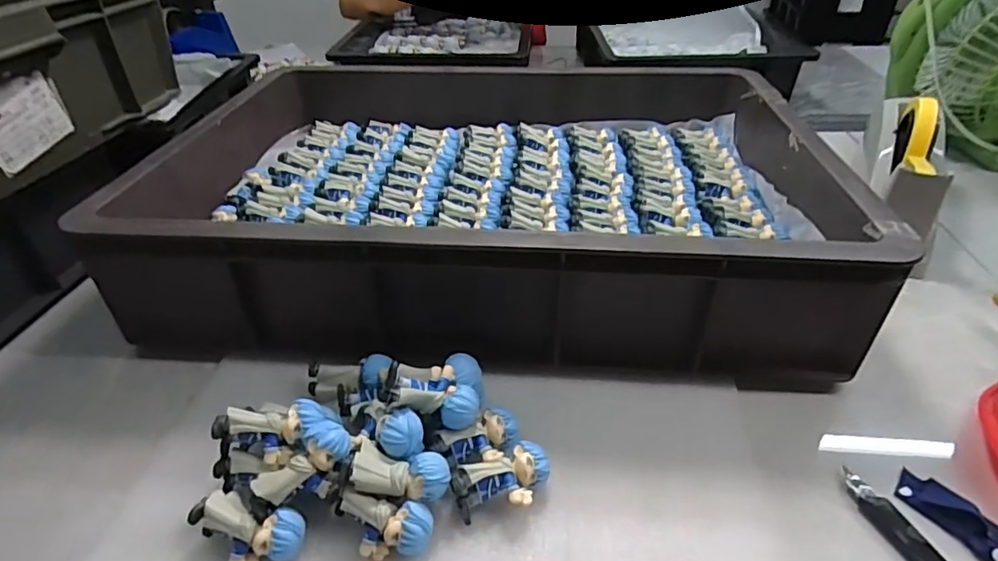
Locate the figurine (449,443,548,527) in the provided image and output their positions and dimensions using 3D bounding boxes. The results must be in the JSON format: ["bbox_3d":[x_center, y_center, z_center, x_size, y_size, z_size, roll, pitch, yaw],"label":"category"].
[{"bbox_3d":[0.002,0.126,0.342,0.059,0.030,0.034,-12,39,-12],"label":"figurine"}]

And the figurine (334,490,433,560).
[{"bbox_3d":[-0.066,0.143,0.318,0.053,0.032,0.024,3,38,6],"label":"figurine"}]

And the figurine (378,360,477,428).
[{"bbox_3d":[-0.044,0.073,0.355,0.061,0.024,0.034,18,36,-10],"label":"figurine"}]

